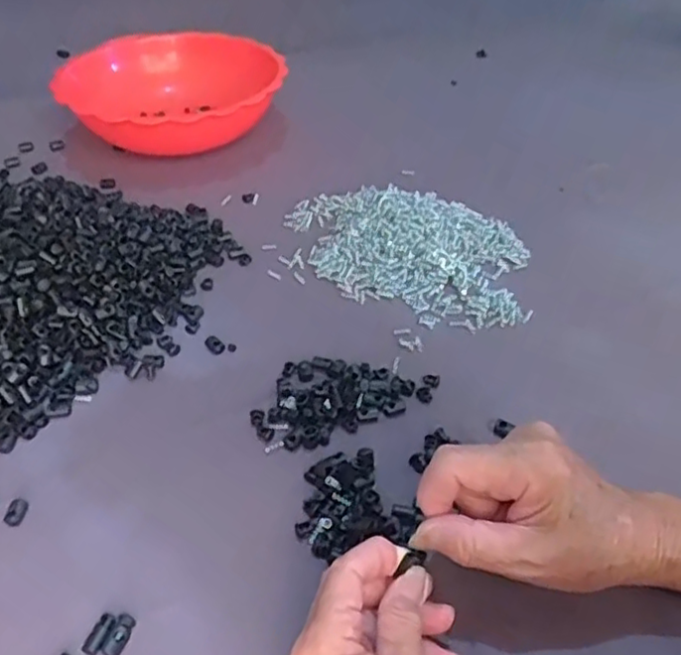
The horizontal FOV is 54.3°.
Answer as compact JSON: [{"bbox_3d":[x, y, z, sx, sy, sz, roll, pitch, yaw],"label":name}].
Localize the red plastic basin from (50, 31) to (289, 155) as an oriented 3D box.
[{"bbox_3d":[-0.183,-0.249,0.756,0.225,0.094,0.225,-1,43,1],"label":"red plastic basin"}]

